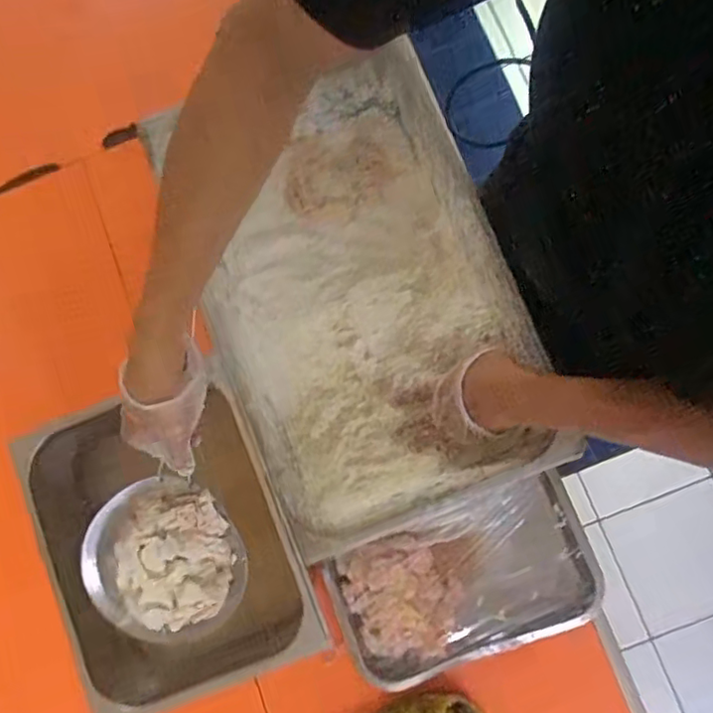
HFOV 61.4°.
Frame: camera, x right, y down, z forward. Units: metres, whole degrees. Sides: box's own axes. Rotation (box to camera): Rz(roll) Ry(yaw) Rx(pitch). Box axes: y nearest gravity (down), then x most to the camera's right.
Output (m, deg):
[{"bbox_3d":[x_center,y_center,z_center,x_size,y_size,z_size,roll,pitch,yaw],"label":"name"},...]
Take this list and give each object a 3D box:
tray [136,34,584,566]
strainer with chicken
[{"bbox_3d":[-0.004,-0.068,0.701,0.305,0.170,0.506,-21,80,-4],"label":"tray"},{"bbox_3d":[-0.204,0.218,0.631,0.163,0.061,0.161,0,79,0],"label":"strainer with chicken"}]

